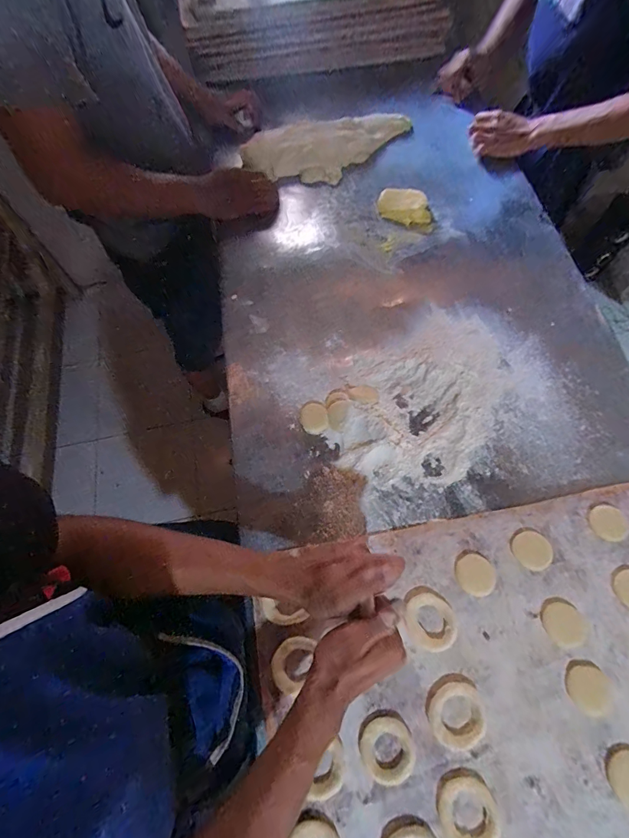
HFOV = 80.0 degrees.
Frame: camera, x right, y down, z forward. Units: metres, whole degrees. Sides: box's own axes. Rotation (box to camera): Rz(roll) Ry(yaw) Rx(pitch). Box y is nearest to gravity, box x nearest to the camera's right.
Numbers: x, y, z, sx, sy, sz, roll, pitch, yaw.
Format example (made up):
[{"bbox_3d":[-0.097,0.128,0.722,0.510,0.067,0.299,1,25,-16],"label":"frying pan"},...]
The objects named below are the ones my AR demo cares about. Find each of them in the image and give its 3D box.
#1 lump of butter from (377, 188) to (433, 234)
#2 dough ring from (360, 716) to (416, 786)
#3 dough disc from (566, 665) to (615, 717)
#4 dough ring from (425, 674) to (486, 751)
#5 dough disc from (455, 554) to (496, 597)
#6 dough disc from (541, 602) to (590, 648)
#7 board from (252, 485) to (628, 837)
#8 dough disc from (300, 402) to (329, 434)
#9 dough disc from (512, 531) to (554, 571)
[{"bbox_3d":[0.176,-0.402,0.713,0.117,0.029,0.068,29,70,14],"label":"lump of butter"},{"bbox_3d":[0.078,0.351,0.396,0.054,0.012,0.054,-1,66,2],"label":"dough ring"},{"bbox_3d":[0.305,0.301,0.415,0.047,0.004,0.045,-1,66,2],"label":"dough disc"},{"bbox_3d":[0.154,0.321,0.411,0.059,0.012,0.064,-1,66,2],"label":"dough ring"},{"bbox_3d":[0.202,0.195,0.467,0.046,0.004,0.047,-1,66,2],"label":"dough disc"},{"bbox_3d":[0.296,0.242,0.441,0.047,0.004,0.046,-1,66,2],"label":"dough disc"},{"bbox_3d":[0.245,0.314,0.411,0.578,0.017,0.406,-10,66,-2],"label":"board"},{"bbox_3d":[-0.001,-0.003,0.564,0.042,0.004,0.051,-11,66,-3],"label":"dough disc"},{"bbox_3d":[0.278,0.168,0.477,0.043,0.010,0.045,-1,66,2],"label":"dough disc"}]

